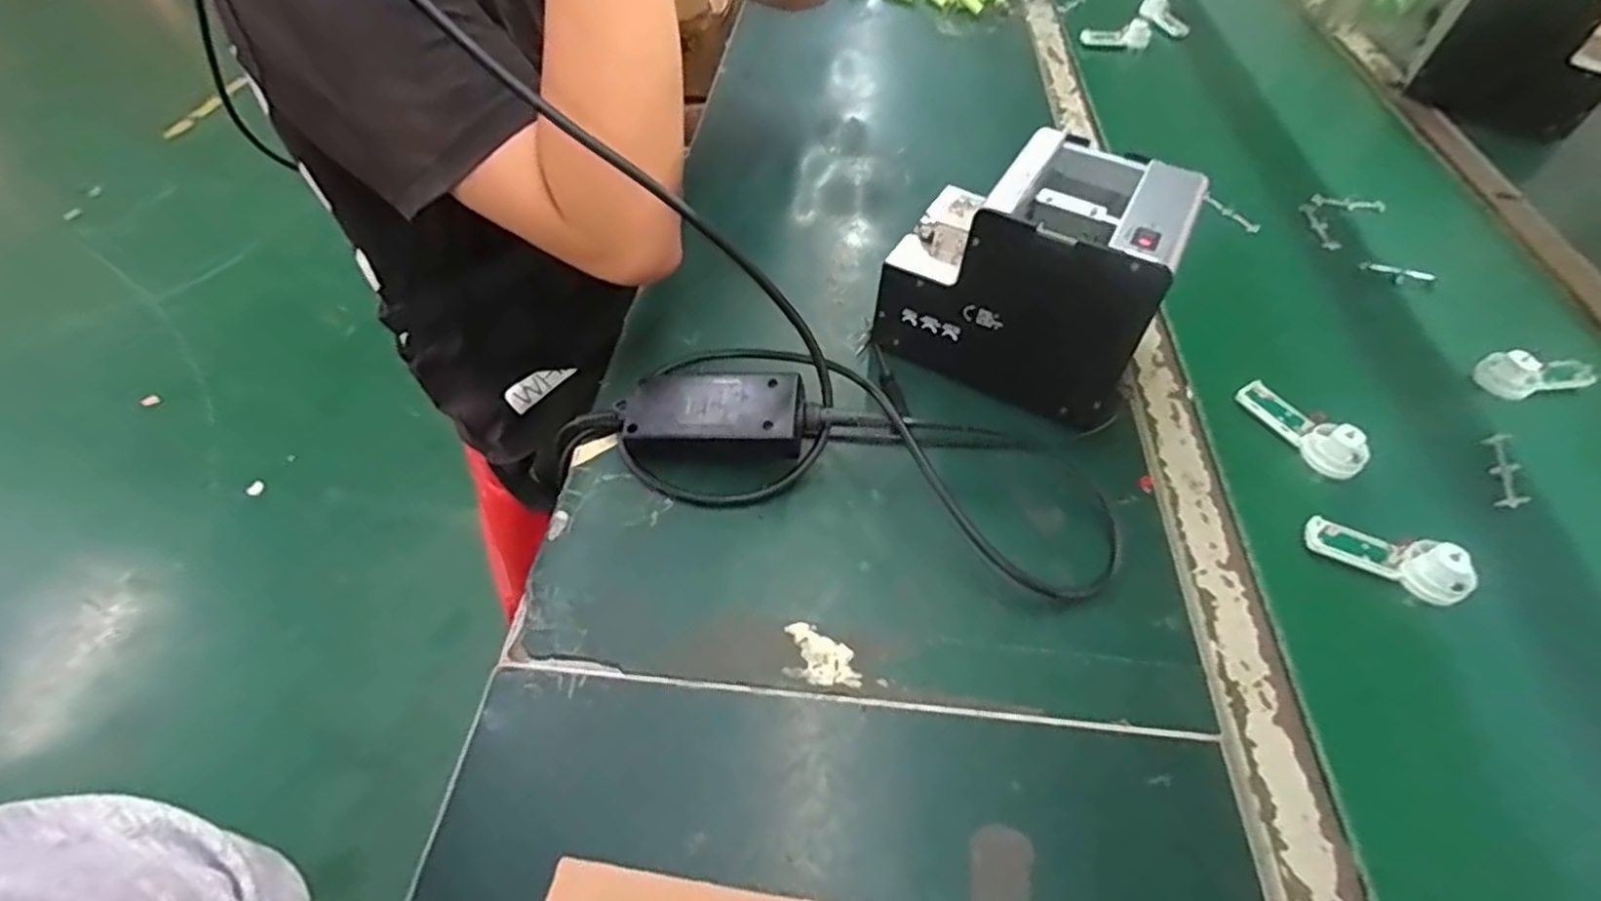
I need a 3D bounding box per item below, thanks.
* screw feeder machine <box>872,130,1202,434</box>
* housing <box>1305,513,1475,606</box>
[{"bbox_3d":[0.164,-0.131,0.539,0.181,0.147,0.131,23,51,15],"label":"screw feeder machine"},{"bbox_3d":[0.381,0.066,0.476,0.093,0.026,0.029,21,51,15],"label":"housing"}]

